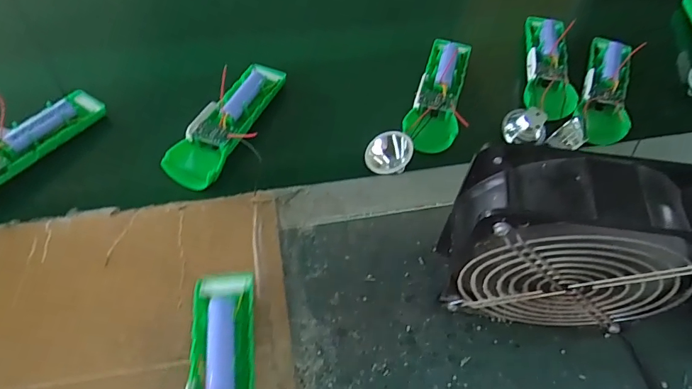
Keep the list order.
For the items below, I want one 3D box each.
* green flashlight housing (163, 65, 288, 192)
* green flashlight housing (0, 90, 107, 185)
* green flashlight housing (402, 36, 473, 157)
[{"bbox_3d":[-0.116,-0.073,0.452,0.049,0.021,0.156,21,58,10],"label":"green flashlight housing"},{"bbox_3d":[-0.306,-0.047,0.432,0.050,0.020,0.164,36,61,18],"label":"green flashlight housing"},{"bbox_3d":[0.096,-0.104,0.474,0.048,0.022,0.151,16,57,7],"label":"green flashlight housing"}]

